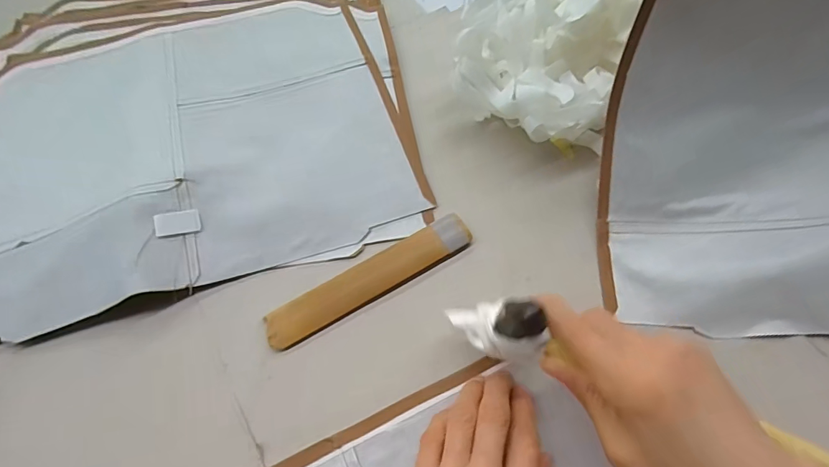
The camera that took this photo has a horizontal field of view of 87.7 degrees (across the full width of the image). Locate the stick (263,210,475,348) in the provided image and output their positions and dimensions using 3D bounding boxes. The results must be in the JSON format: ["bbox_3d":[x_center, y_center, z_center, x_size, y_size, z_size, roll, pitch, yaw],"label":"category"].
[{"bbox_3d":[-0.033,0.033,0.338,0.170,0.009,0.030,-30,65,-11],"label":"stick"}]

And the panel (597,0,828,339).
[{"bbox_3d":[0.339,-0.075,0.291,0.406,0.150,0.225,-10,63,-2],"label":"panel"}]

